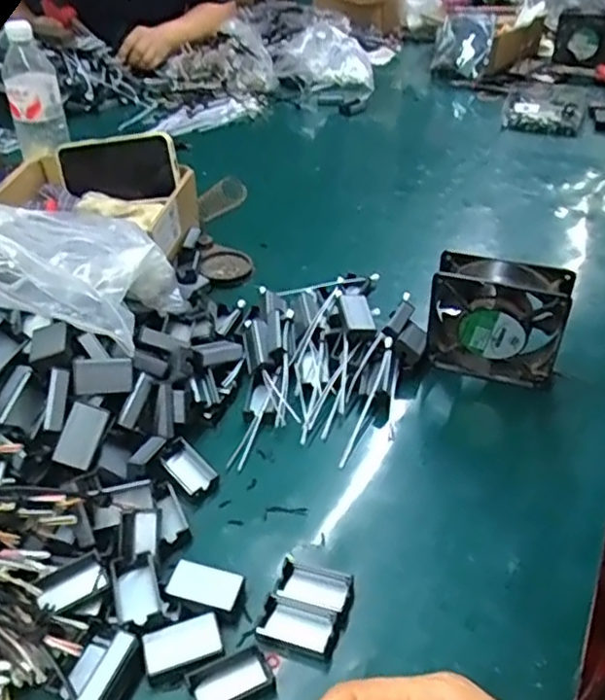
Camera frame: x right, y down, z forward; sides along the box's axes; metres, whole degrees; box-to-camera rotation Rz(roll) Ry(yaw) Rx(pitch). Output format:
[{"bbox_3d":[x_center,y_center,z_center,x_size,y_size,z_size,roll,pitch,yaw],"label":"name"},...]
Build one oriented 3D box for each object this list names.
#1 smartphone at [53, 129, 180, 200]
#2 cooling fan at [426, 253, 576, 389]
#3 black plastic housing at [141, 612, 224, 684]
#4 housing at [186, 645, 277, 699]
[{"bbox_3d":[-0.228,-0.220,0.795,0.162,0.072,0.013,0,20,21],"label":"smartphone"},{"bbox_3d":[0.178,-0.025,0.607,0.119,0.117,0.046,15,42,18],"label":"cooling fan"},{"bbox_3d":[-0.080,0.198,0.439,0.051,0.012,0.030,-15,41,-18],"label":"black plastic housing"},{"bbox_3d":[-0.046,0.218,0.426,0.051,0.011,0.034,-16,41,-19],"label":"housing"}]

